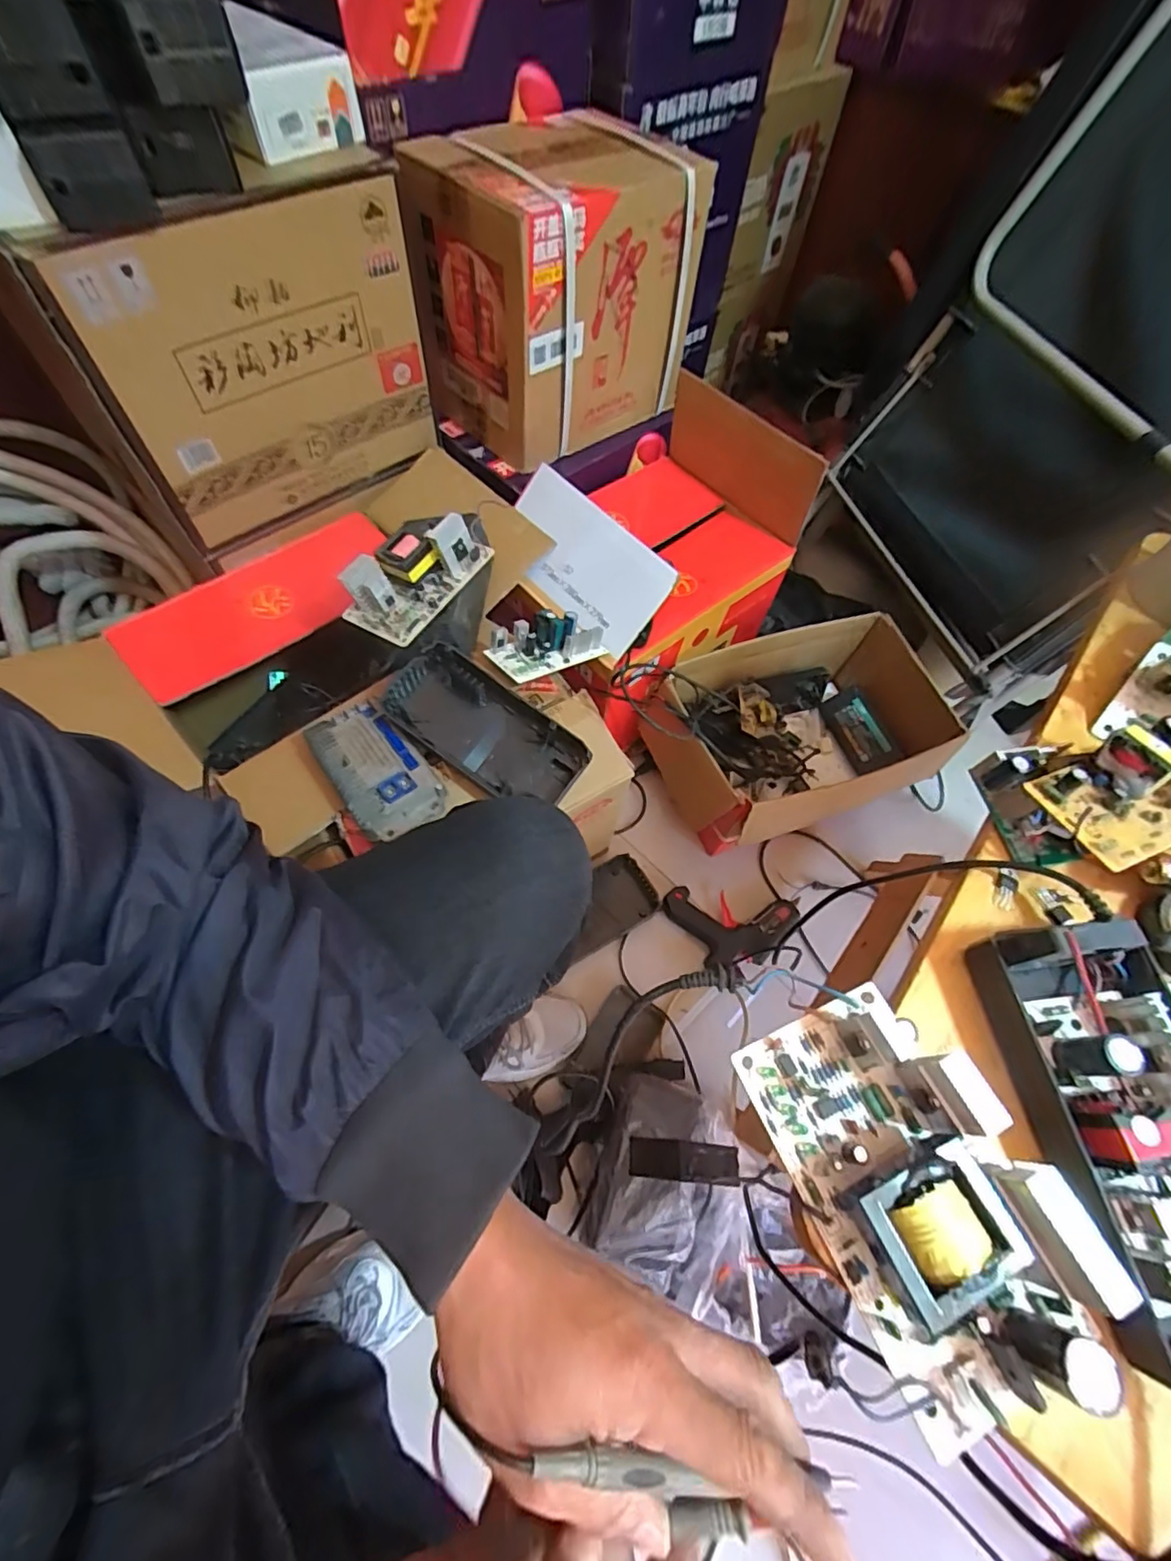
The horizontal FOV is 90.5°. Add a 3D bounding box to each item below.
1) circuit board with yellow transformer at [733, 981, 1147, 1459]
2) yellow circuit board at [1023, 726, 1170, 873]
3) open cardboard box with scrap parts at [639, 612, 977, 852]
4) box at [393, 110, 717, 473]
[{"bbox_3d":[0.146,0.176,0.251,0.089,0.050,0.156,-22,65,-15],"label":"circuit board with yellow transformer"},{"bbox_3d":[0.318,0.006,0.333,0.092,0.029,0.065,-18,65,-14],"label":"yellow circuit board"},{"bbox_3d":[0.340,-0.073,0.919,0.489,0.174,0.278,-18,65,-13],"label":"open cardboard box with scrap parts"},{"bbox_3d":[-0.028,-0.668,0.810,0.223,0.302,0.346,41,67,17],"label":"box"}]

